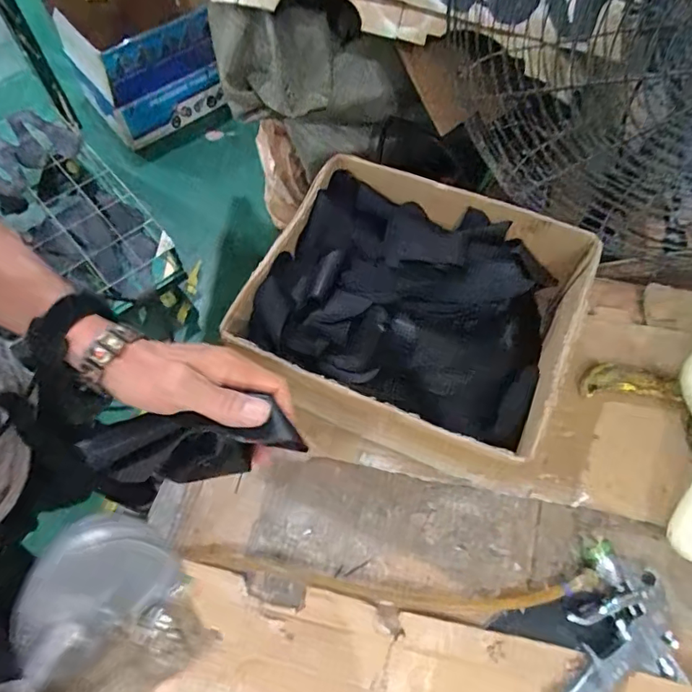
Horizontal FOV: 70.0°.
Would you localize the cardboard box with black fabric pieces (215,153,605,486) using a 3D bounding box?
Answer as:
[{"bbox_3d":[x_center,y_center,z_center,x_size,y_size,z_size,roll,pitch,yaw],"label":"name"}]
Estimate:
[{"bbox_3d":[0.073,-0.044,0.550,0.312,0.111,0.282,26,68,7],"label":"cardboard box with black fabric pieces"}]

